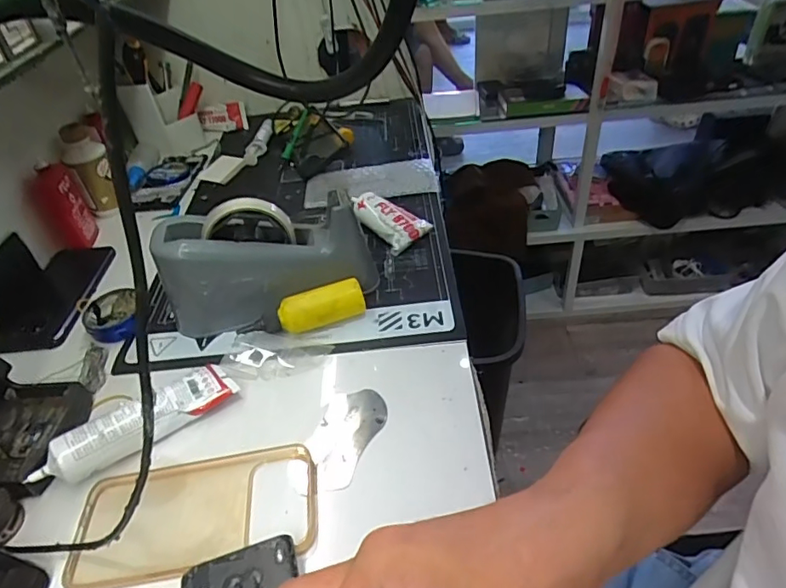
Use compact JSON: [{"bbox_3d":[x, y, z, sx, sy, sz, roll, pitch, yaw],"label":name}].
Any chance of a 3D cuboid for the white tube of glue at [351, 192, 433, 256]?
[{"bbox_3d":[-0.011,-0.090,0.612,0.099,0.016,0.057,36,65,24],"label":"white tube of glue"}]

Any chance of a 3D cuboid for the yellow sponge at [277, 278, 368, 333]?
[{"bbox_3d":[-0.069,0.014,0.509,0.081,0.036,0.033,-16,41,-12],"label":"yellow sponge"}]

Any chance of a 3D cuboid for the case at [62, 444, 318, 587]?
[{"bbox_3d":[-0.141,0.162,0.382,0.169,0.018,0.083,-9,40,-4],"label":"case"}]

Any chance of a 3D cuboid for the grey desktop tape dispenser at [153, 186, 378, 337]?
[{"bbox_3d":[-0.120,-0.029,0.515,0.201,0.098,0.071,-8,40,-3],"label":"grey desktop tape dispenser"}]

